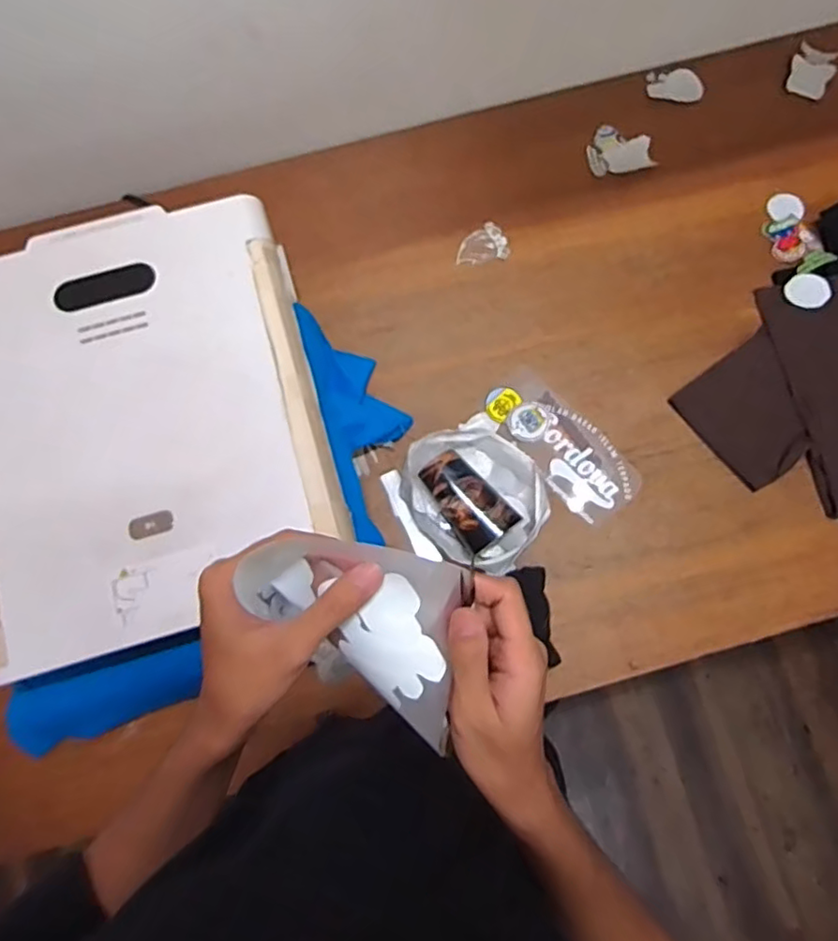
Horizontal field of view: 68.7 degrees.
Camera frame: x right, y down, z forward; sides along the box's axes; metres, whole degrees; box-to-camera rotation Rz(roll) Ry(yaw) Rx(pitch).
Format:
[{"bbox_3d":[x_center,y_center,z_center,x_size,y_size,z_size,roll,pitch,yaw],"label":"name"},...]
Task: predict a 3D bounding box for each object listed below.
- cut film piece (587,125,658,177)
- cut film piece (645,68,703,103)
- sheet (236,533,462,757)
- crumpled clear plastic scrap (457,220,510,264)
[{"bbox_3d":[0.319,-0.514,0.980,0.099,0.012,0.087,-6,74,0],"label":"cut film piece"},{"bbox_3d":[0.422,-0.636,1.012,0.088,0.005,0.070,8,76,11],"label":"cut film piece"},{"bbox_3d":[-0.040,0.091,0.343,0.125,0.053,0.105,14,102,1],"label":"sheet"},{"bbox_3d":[0.095,-0.350,0.948,0.080,0.007,0.065,-15,75,-2],"label":"crumpled clear plastic scrap"}]

